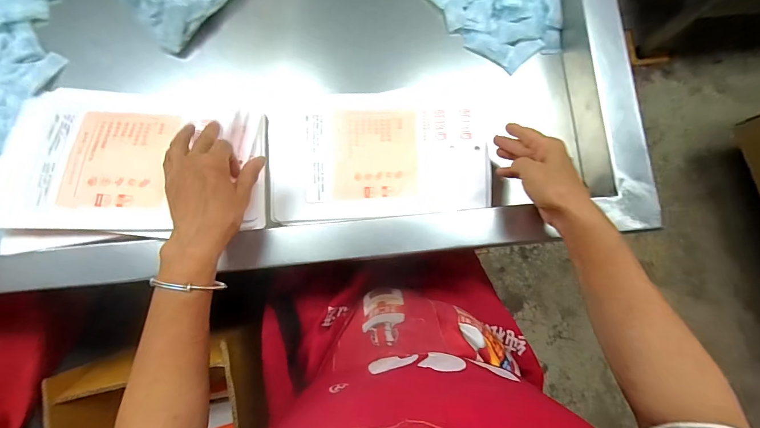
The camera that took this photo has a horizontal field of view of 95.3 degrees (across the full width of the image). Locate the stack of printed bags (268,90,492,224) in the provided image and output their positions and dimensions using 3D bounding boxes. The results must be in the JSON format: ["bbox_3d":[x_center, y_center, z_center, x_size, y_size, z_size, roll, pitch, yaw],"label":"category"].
[{"bbox_3d":[-0.002,-0.080,0.458,0.285,0.028,0.164,-4,82,-3],"label":"stack of printed bags"}]

